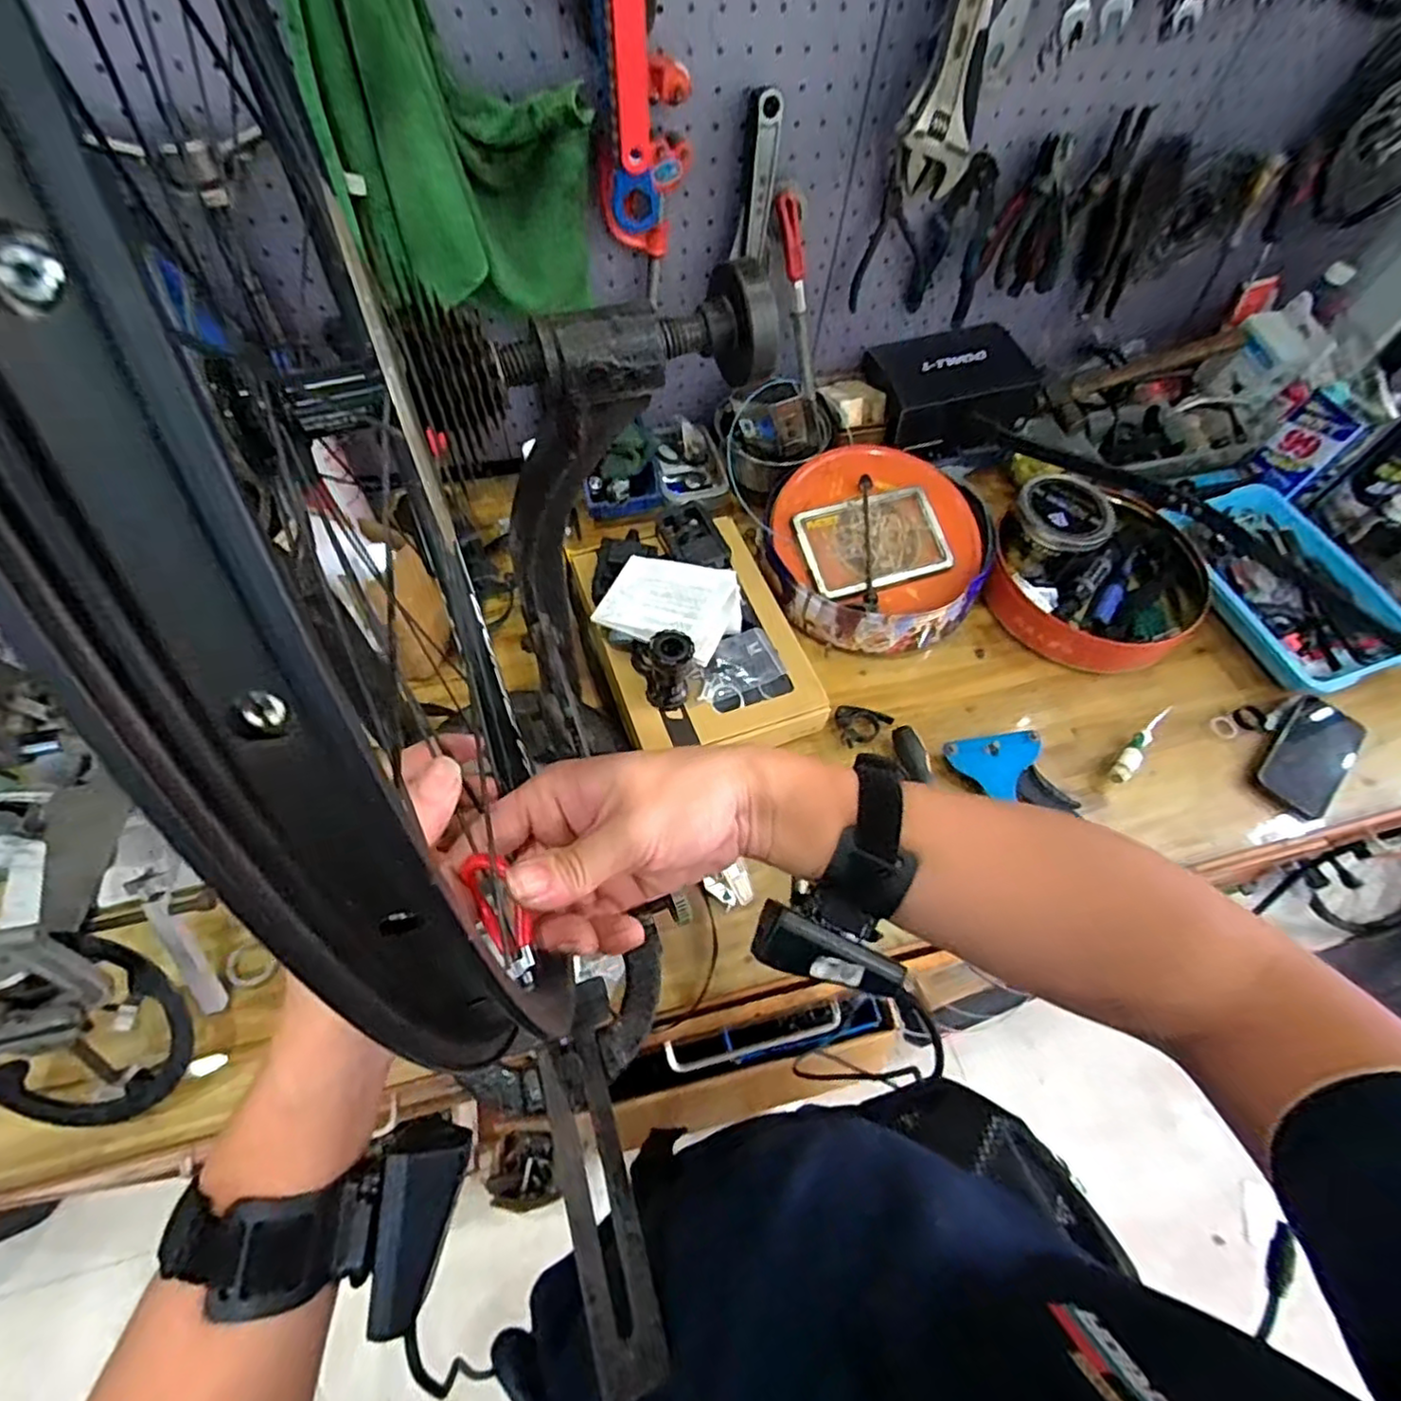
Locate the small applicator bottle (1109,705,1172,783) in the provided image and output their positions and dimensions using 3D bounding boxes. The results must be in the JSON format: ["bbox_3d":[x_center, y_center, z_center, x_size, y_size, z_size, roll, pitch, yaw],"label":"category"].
[{"bbox_3d":[0.533,0.053,0.818,0.135,0.023,0.025,-38,69,-23],"label":"small applicator bottle"}]

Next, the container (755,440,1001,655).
[{"bbox_3d":[0.232,-0.207,0.875,0.274,0.116,0.271,2,60,-3],"label":"container"}]

